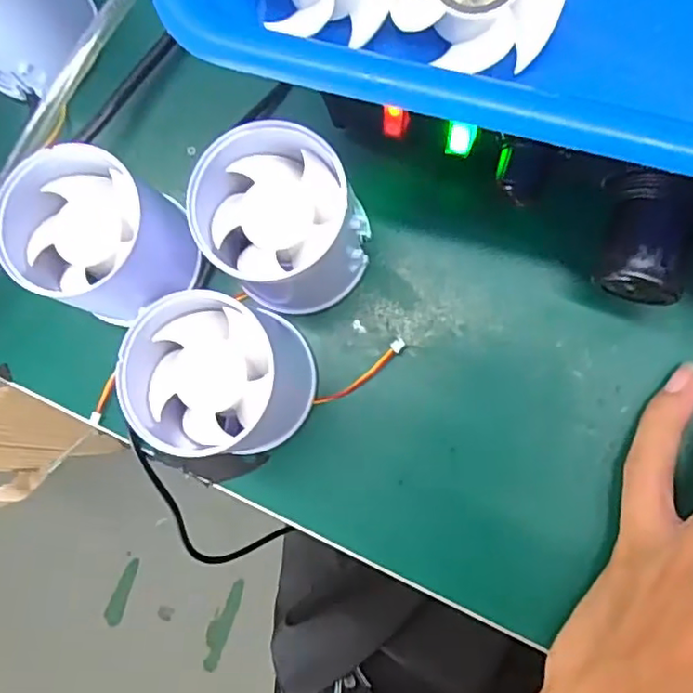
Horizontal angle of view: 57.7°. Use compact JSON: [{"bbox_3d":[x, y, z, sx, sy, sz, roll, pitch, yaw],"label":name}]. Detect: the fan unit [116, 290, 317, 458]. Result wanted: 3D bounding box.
[{"bbox_3d":[-0.043,0.012,0.220,0.052,0.050,0.055,-1,84,8],"label":"fan unit"}]

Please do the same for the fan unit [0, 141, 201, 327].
[{"bbox_3d":[-0.087,-0.038,0.225,0.059,0.039,0.050,25,88,10],"label":"fan unit"}]

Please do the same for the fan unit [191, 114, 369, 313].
[{"bbox_3d":[-0.021,-0.043,0.221,0.051,0.052,0.052,-1,84,8],"label":"fan unit"}]

